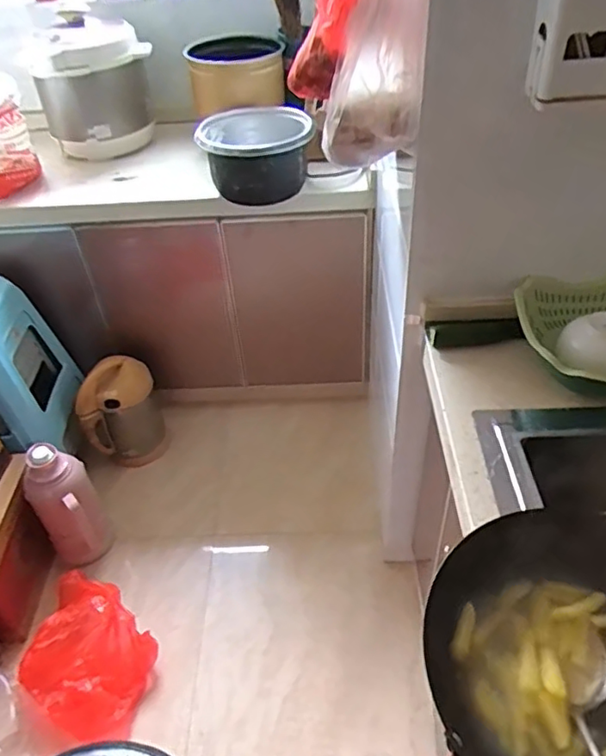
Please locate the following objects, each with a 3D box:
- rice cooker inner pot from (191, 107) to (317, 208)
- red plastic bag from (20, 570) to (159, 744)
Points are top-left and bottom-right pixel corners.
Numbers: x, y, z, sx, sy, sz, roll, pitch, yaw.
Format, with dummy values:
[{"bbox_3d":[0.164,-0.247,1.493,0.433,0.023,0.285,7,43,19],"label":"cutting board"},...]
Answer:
[{"bbox_3d":[-0.110,-0.525,1.439,0.253,0.167,0.245,-2,42,2],"label":"rice cooker inner pot"},{"bbox_3d":[-0.477,0.629,1.339,0.258,0.153,0.285,10,44,15],"label":"red plastic bag"}]

